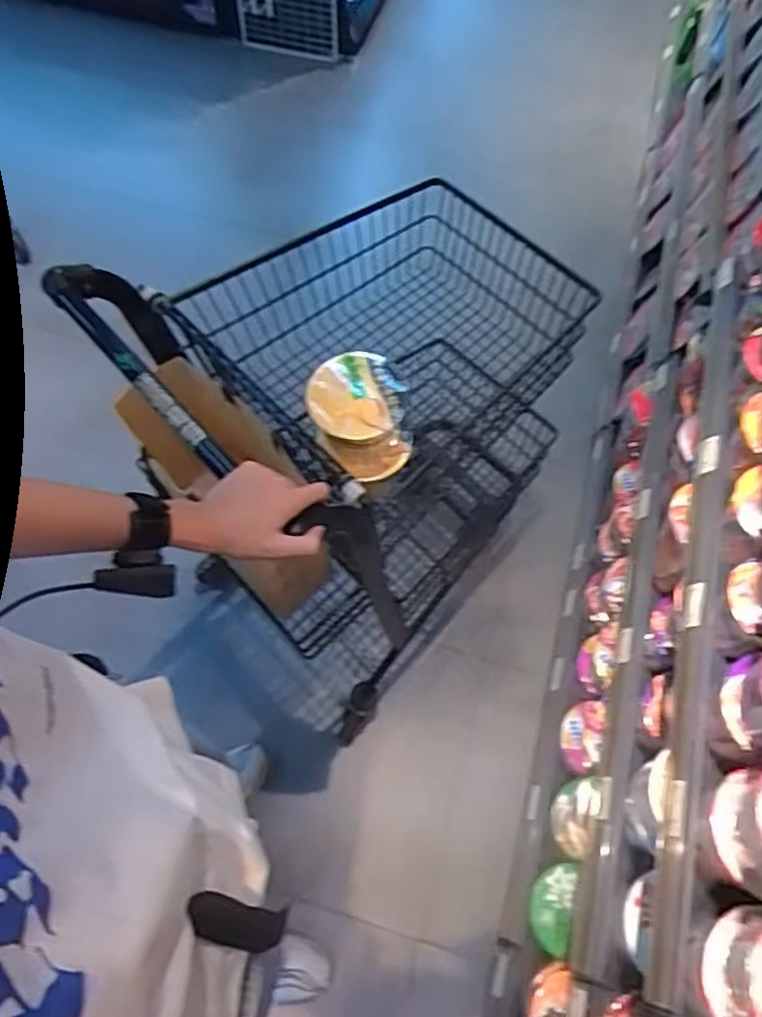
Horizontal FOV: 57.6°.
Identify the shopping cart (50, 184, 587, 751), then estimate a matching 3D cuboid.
[{"bbox_3d":[-0.031,-0.103,1.303,0.464,0.985,0.703,34,66,15],"label":"shopping cart"}]

